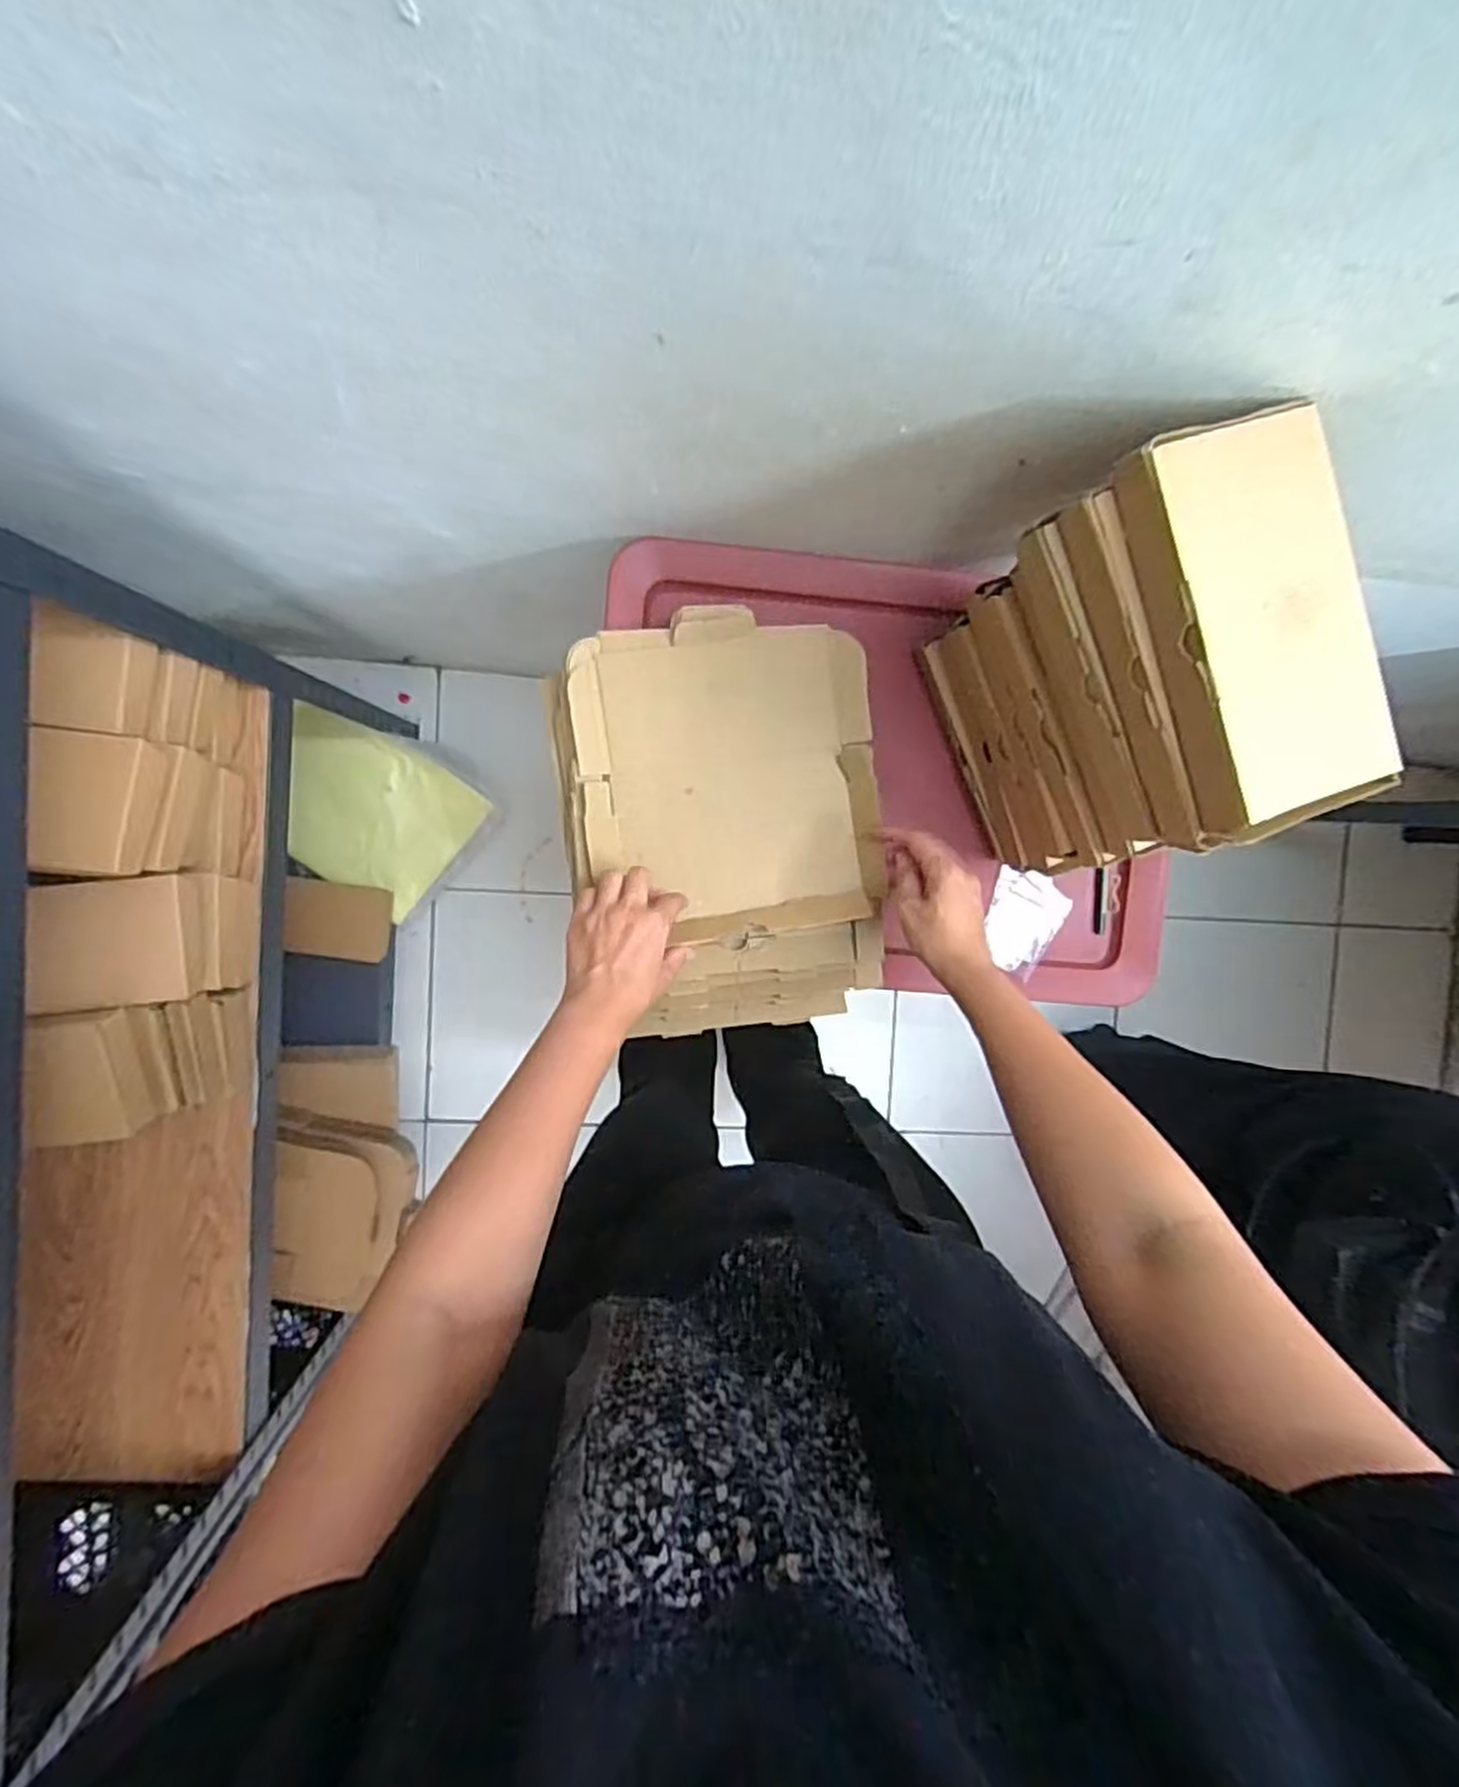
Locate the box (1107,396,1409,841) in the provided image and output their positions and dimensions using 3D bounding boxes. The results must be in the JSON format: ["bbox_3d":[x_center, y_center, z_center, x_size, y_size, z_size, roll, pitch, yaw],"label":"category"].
[{"bbox_3d":[0.277,-0.139,0.408,0.098,0.032,0.205,-20,95,-2],"label":"box"}]

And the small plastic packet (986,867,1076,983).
[{"bbox_3d":[0.265,0.023,0.714,0.068,0.013,0.090,32,83,19],"label":"small plastic packet"}]

